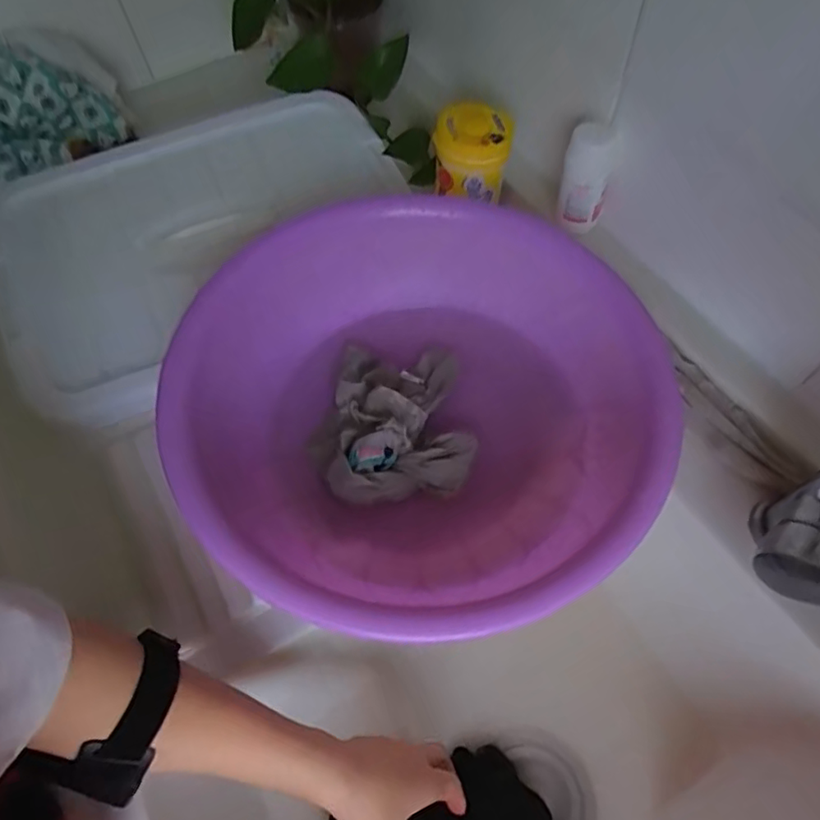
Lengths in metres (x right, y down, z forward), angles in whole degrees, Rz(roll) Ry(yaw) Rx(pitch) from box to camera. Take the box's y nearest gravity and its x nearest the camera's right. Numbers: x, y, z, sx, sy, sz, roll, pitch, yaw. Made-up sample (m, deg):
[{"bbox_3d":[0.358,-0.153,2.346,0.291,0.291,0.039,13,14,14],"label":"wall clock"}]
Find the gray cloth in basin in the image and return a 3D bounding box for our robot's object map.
[{"bbox_3d":[-0.017,0.006,0.489,0.125,0.042,0.138,-8,61,-2],"label":"gray cloth in basin"}]

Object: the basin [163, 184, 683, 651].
[{"bbox_3d":[0.010,-0.025,0.464,0.328,0.126,0.308,-6,61,0],"label":"basin"}]

